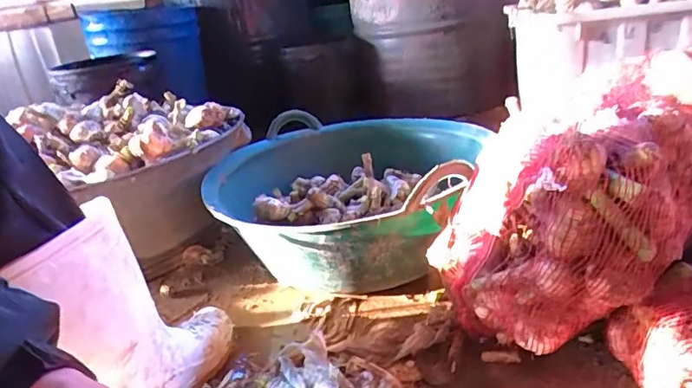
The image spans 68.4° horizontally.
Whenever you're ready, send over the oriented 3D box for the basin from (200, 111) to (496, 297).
[{"bbox_3d":[0.010,-0.004,0.979,0.467,0.223,0.549,1,24,21],"label":"basin"}]

